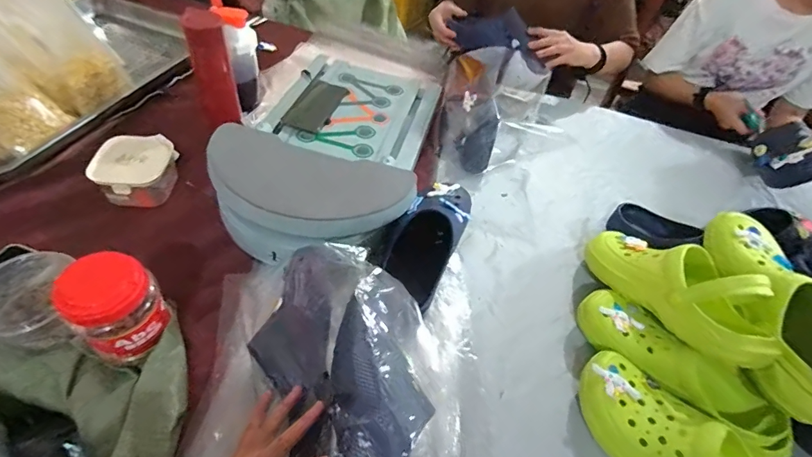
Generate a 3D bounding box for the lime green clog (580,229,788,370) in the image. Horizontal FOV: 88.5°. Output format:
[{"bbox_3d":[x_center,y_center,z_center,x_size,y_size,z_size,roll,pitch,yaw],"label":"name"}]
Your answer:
[{"bbox_3d":[0.380,0.065,0.588,0.106,0.088,0.271,-17,30,-14],"label":"lime green clog"}]

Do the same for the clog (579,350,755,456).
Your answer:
[{"bbox_3d":[0.338,0.276,0.507,0.274,0.095,0.117,36,54,21],"label":"clog"}]

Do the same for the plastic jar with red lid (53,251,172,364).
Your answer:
[{"bbox_3d":[-0.343,0.099,0.503,0.089,0.132,0.074,-24,58,-26],"label":"plastic jar with red lid"}]

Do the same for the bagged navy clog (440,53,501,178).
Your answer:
[{"bbox_3d":[0.128,-0.232,0.868,0.099,0.119,0.266,6,50,-4],"label":"bagged navy clog"}]

